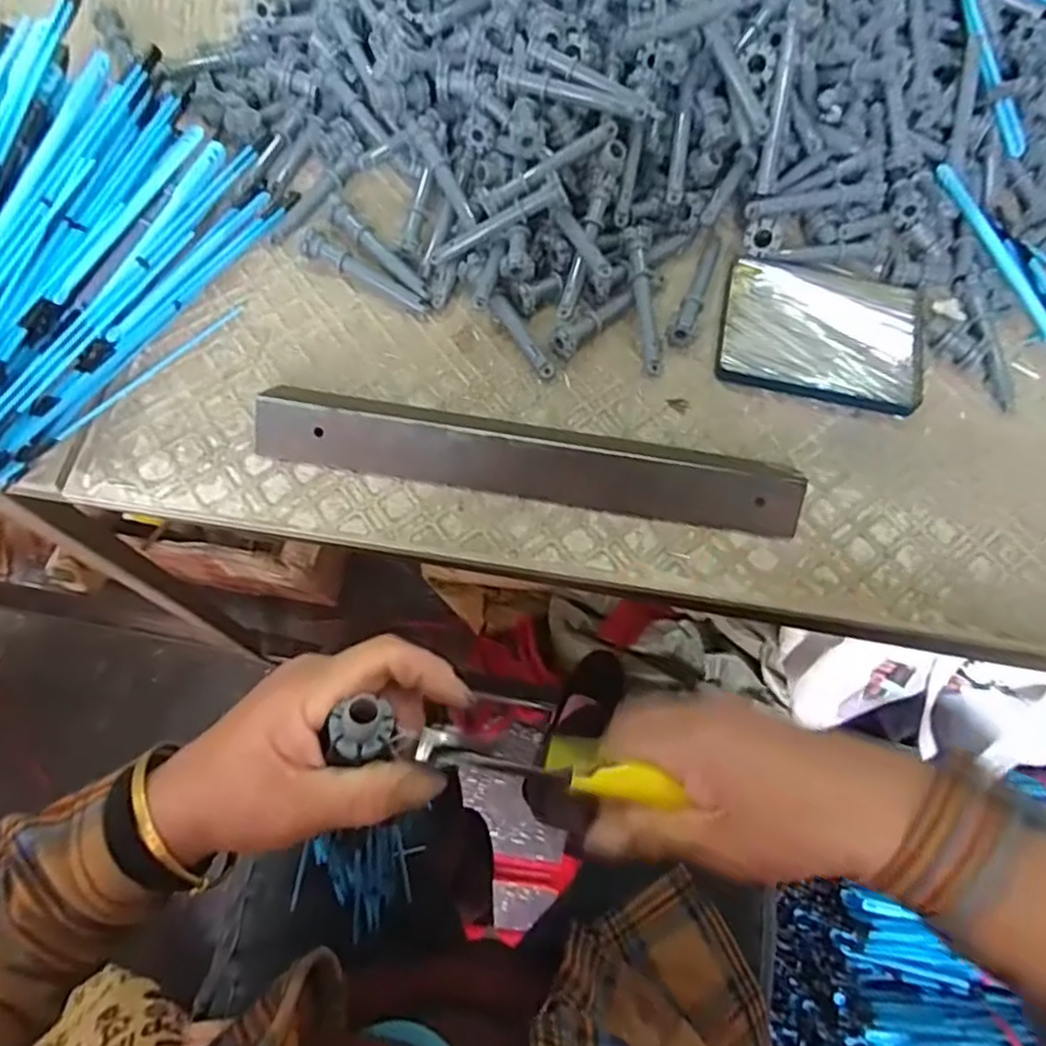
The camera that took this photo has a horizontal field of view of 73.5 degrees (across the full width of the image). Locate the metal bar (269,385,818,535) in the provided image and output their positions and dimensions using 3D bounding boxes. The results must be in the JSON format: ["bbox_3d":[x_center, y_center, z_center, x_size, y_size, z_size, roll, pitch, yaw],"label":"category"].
[{"bbox_3d":[0.003,-0.040,0.409,0.311,0.029,0.046,10,69,1],"label":"metal bar"}]

